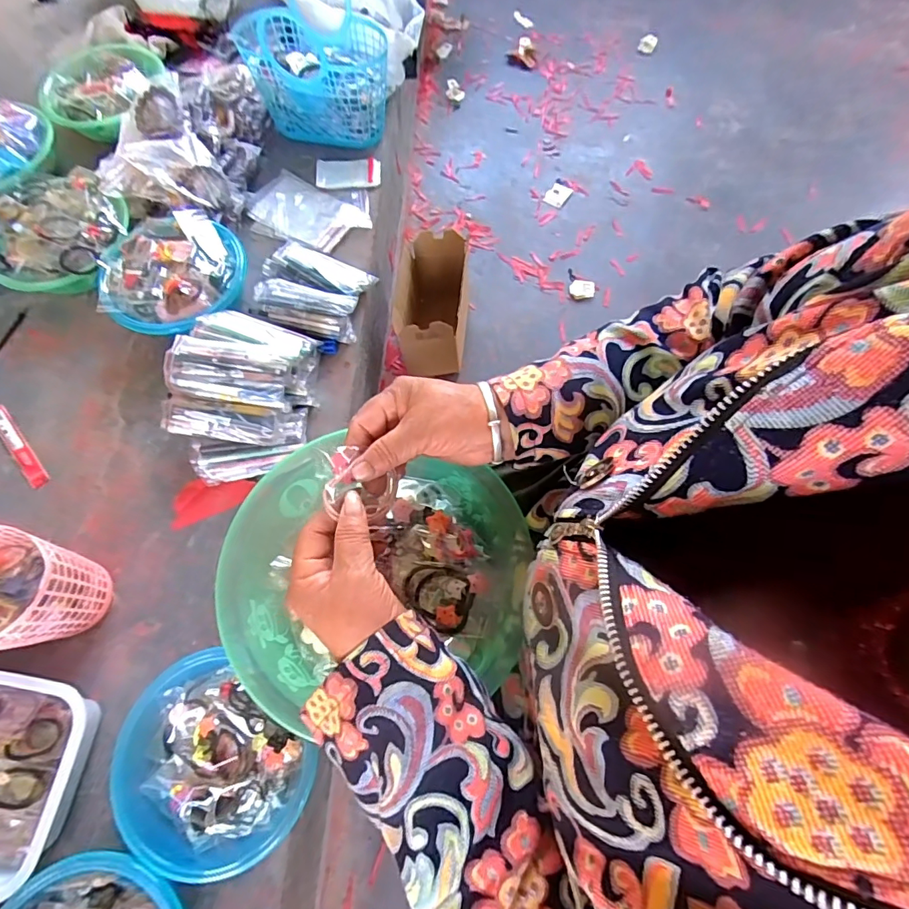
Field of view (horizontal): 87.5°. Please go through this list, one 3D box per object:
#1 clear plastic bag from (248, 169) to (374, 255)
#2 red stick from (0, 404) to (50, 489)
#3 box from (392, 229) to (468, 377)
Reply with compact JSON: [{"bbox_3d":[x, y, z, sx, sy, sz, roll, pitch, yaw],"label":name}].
[{"bbox_3d":[-0.274,-0.460,0.897,0.217,0.027,0.158,20,68,12],"label":"clear plastic bag"},{"bbox_3d":[-0.682,-0.018,0.740,0.025,0.005,0.188,-42,70,-14],"label":"red stick"},{"bbox_3d":[-0.042,-0.277,0.932,0.112,0.199,0.218,3,66,5],"label":"box"}]

